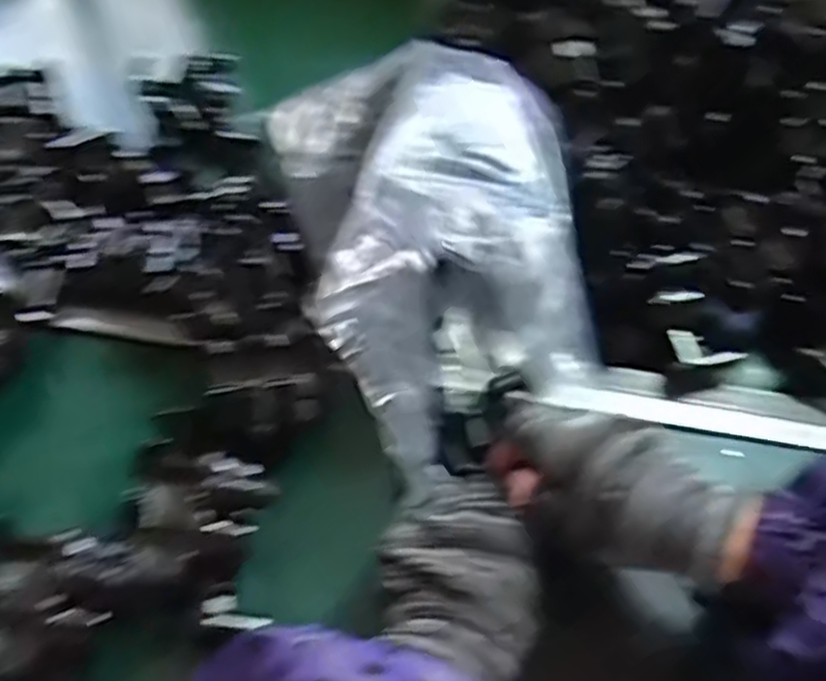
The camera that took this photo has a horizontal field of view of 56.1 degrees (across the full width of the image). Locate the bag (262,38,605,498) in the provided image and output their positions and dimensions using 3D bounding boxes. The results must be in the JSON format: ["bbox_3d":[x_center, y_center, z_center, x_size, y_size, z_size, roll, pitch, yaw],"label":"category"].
[{"bbox_3d":[0.019,-0.071,0.452,0.166,0.138,0.242,-10,53,-9],"label":"bag"}]

